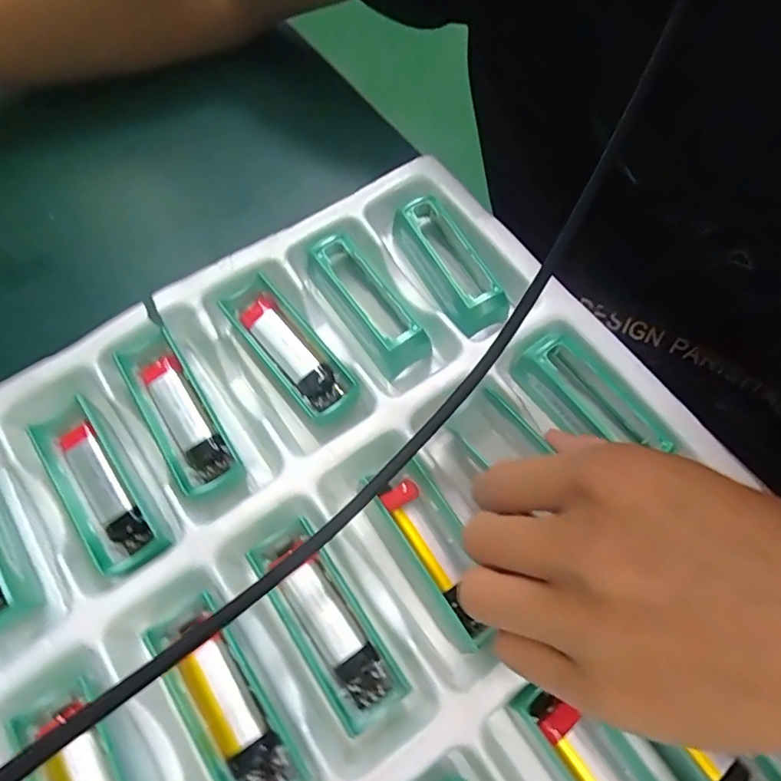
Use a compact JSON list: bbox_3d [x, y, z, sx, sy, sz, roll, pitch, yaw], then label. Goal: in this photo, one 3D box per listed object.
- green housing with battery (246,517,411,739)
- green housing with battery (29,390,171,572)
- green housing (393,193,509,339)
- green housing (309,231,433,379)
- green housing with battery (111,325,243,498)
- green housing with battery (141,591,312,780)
[{"bbox_3d":[-0.027,0.092,0.212,0.028,0.018,0.079,-33,71,-13],"label":"green housing with battery"},{"bbox_3d":[-0.128,0.042,0.232,0.027,0.014,0.081,-34,71,-13],"label":"green housing with battery"},{"bbox_3d":[0.030,-0.065,0.274,0.028,0.024,0.075,-29,70,-11],"label":"green housing"},{"bbox_3d":[-0.011,-0.045,0.267,0.028,0.024,0.075,-32,71,-12],"label":"green housing"},{"bbox_3d":[-0.099,0.009,0.244,0.026,0.016,0.077,-30,70,-11],"label":"green housing with battery"},{"bbox_3d":[-0.065,0.120,0.202,0.027,0.017,0.080,-36,72,-14],"label":"green housing with battery"}]

